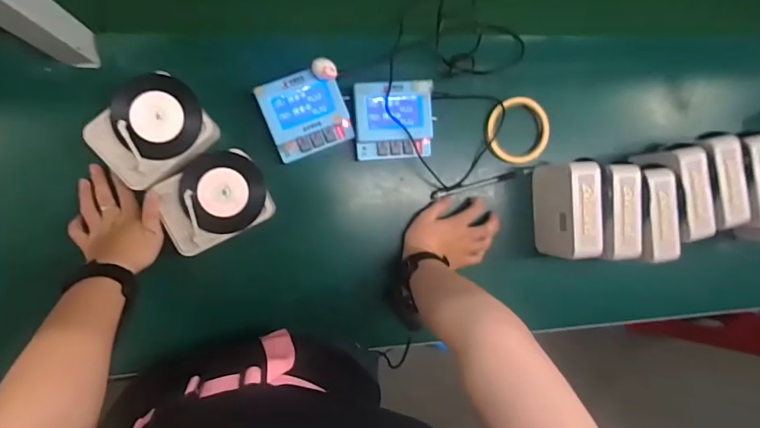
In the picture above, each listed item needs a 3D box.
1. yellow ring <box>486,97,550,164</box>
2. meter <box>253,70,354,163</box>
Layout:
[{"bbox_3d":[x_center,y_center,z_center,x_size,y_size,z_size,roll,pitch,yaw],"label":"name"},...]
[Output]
[{"bbox_3d":[0.203,-0.122,0.622,0.093,0.019,0.093,0,91,-8],"label":"yellow ring"},{"bbox_3d":[-0.095,-0.129,0.544,0.099,0.031,0.096,-22,94,-7],"label":"meter"}]

